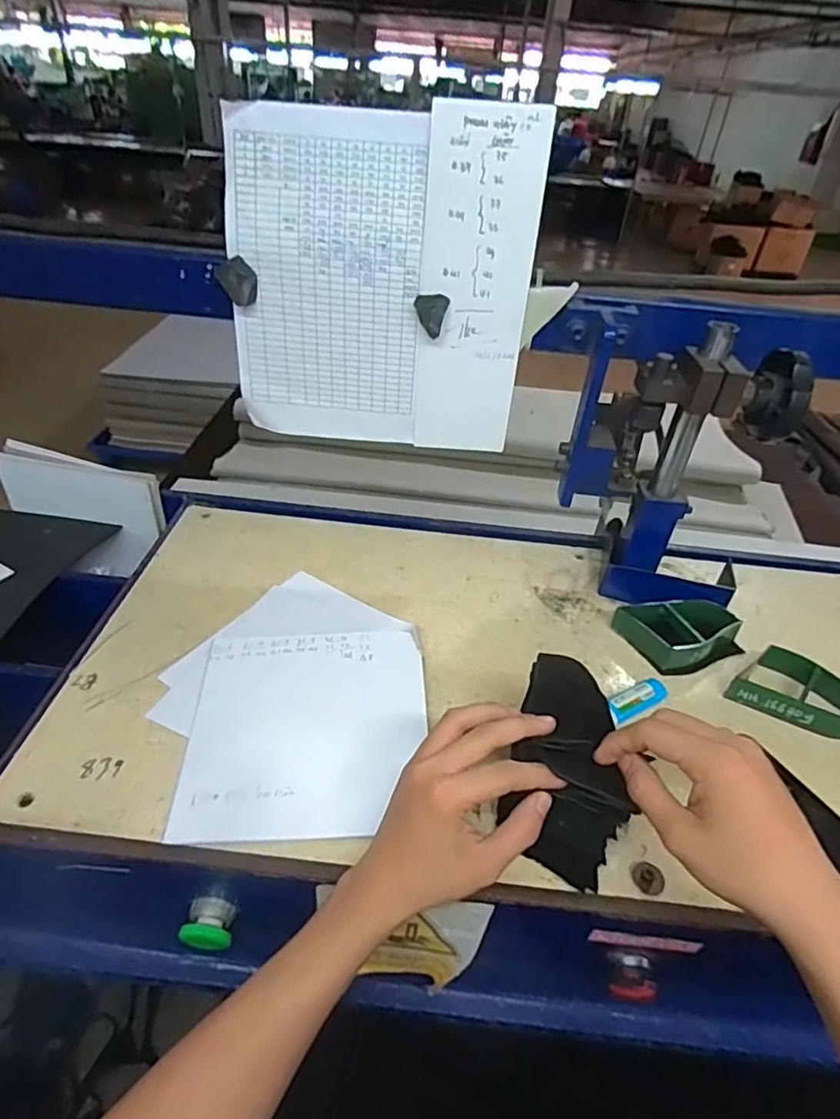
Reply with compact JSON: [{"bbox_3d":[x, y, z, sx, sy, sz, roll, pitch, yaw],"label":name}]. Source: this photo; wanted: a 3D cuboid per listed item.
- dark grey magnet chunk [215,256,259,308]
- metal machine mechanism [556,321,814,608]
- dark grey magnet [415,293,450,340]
[{"bbox_3d":[-0.172,-0.262,0.563,0.035,0.041,0.013,-9,42,-18],"label":"dark grey magnet chunk"},{"bbox_3d":[0.248,-0.085,0.596,0.200,0.268,0.084,21,44,19],"label":"metal machine mechanism"},{"bbox_3d":[0.011,-0.233,0.569,0.031,0.035,0.016,4,40,-2],"label":"dark grey magnet"}]

